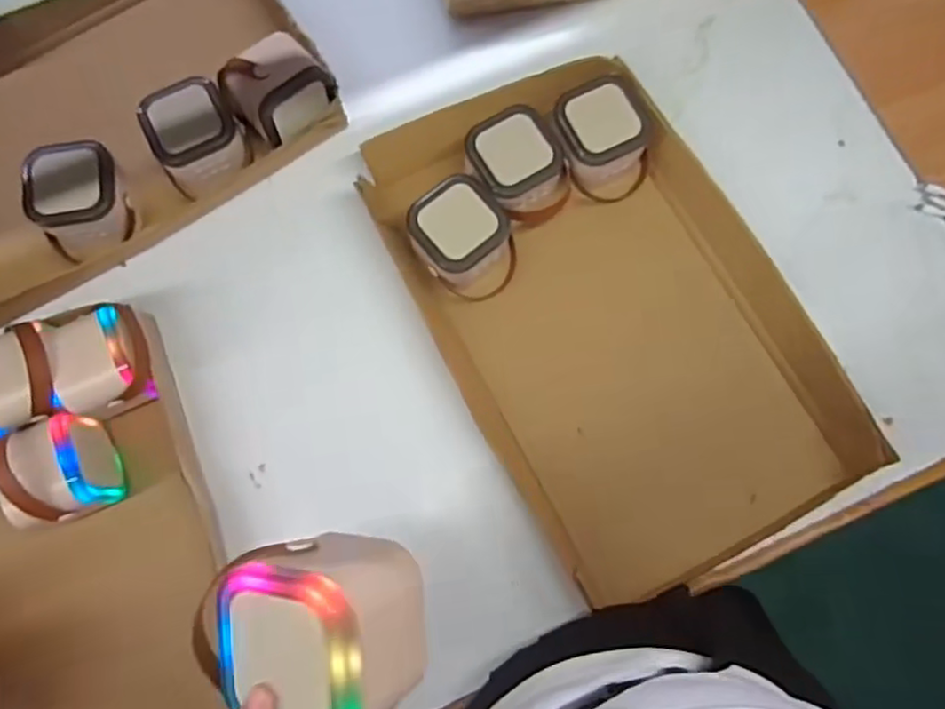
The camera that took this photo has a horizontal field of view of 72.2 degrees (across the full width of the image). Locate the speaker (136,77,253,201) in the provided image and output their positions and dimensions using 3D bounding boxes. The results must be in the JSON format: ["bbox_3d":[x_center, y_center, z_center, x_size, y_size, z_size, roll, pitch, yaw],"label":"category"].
[{"bbox_3d":[-0.294,-0.230,0.693,0.094,0.069,0.093,-33,80,-7],"label":"speaker"}]

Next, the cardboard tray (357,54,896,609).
[{"bbox_3d":[0.138,-0.049,0.657,0.331,0.061,0.542,-28,79,-6],"label":"cardboard tray"}]

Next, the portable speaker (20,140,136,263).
[{"bbox_3d":[-0.408,-0.161,0.678,0.088,0.066,0.102,-12,78,-2],"label":"portable speaker"}]

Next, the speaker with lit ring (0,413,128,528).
[{"bbox_3d":[-0.381,0.105,0.599,0.087,0.100,0.096,-14,78,-3],"label":"speaker with lit ring"}]

